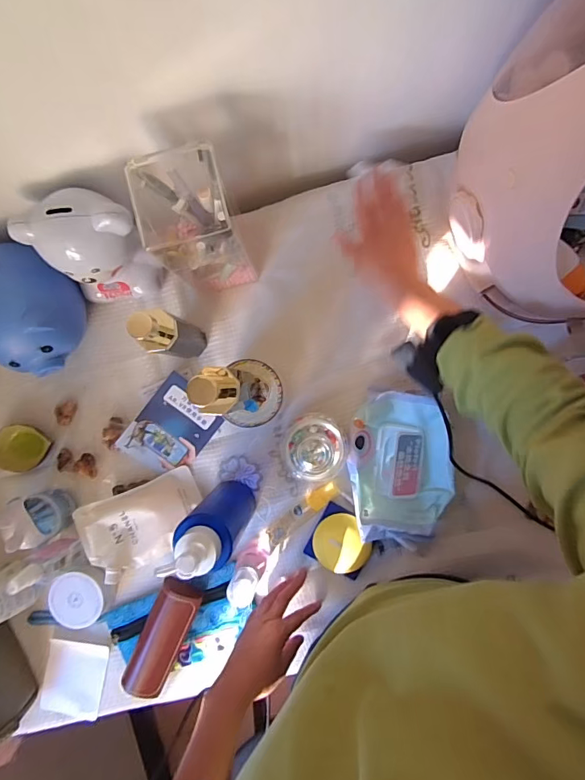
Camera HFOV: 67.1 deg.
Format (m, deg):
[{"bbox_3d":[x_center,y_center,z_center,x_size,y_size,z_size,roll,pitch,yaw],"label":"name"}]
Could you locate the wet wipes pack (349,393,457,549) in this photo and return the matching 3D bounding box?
[{"bbox_3d":[0.142,0.102,0.581,0.127,0.036,0.188,-2,90,4],"label":"wet wipes pack"}]

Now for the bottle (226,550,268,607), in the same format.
[{"bbox_3d":[-0.058,0.234,0.559,0.036,0.106,0.036,0,90,4],"label":"bottle"}]

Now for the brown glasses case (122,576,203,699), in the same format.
[{"bbox_3d":[-0.176,0.337,0.605,0.055,0.035,0.170,25,92,3],"label":"brown glasses case"}]

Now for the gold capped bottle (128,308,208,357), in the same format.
[{"bbox_3d":[-0.150,-0.066,0.537,0.045,0.176,0.048,22,92,3],"label":"gold capped bottle"}]

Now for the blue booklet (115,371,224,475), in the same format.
[{"bbox_3d":[-0.166,0.055,0.615,0.095,0.010,0.126,39,92,-9],"label":"blue booklet"}]

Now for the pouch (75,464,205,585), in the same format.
[{"bbox_3d":[-0.201,0.182,0.603,0.158,0.046,0.104,-22,89,4],"label":"pouch"}]

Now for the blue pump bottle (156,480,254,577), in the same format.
[{"bbox_3d":[-0.090,0.159,0.515,0.066,0.201,0.060,6,91,4],"label":"blue pump bottle"}]

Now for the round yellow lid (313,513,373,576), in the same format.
[{"bbox_3d":[0.065,0.209,0.595,0.068,0.022,0.077,-31,88,3],"label":"round yellow lid"}]

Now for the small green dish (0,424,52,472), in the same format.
[{"bbox_3d":[-0.388,0.083,0.630,0.090,0.030,0.064,-9,90,4],"label":"small green dish"}]

